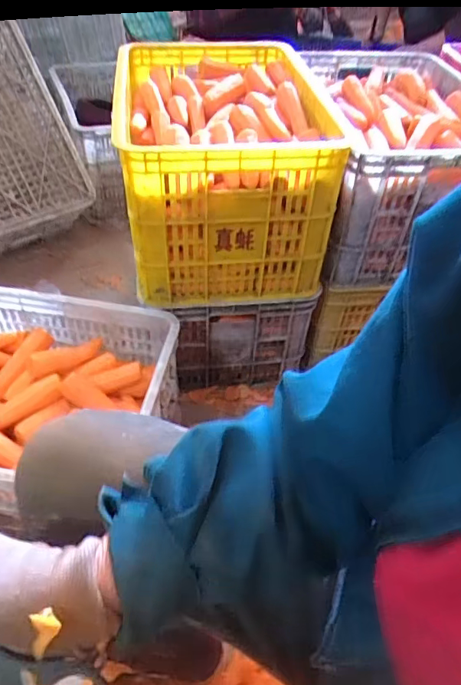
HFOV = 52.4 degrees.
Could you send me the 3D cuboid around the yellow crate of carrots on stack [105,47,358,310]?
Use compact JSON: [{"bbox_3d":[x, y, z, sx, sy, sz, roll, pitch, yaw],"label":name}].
[{"bbox_3d":[-0.026,-0.326,0.882,0.333,0.284,0.444,-3,47,-7],"label":"yellow crate of carrots on stack"}]

